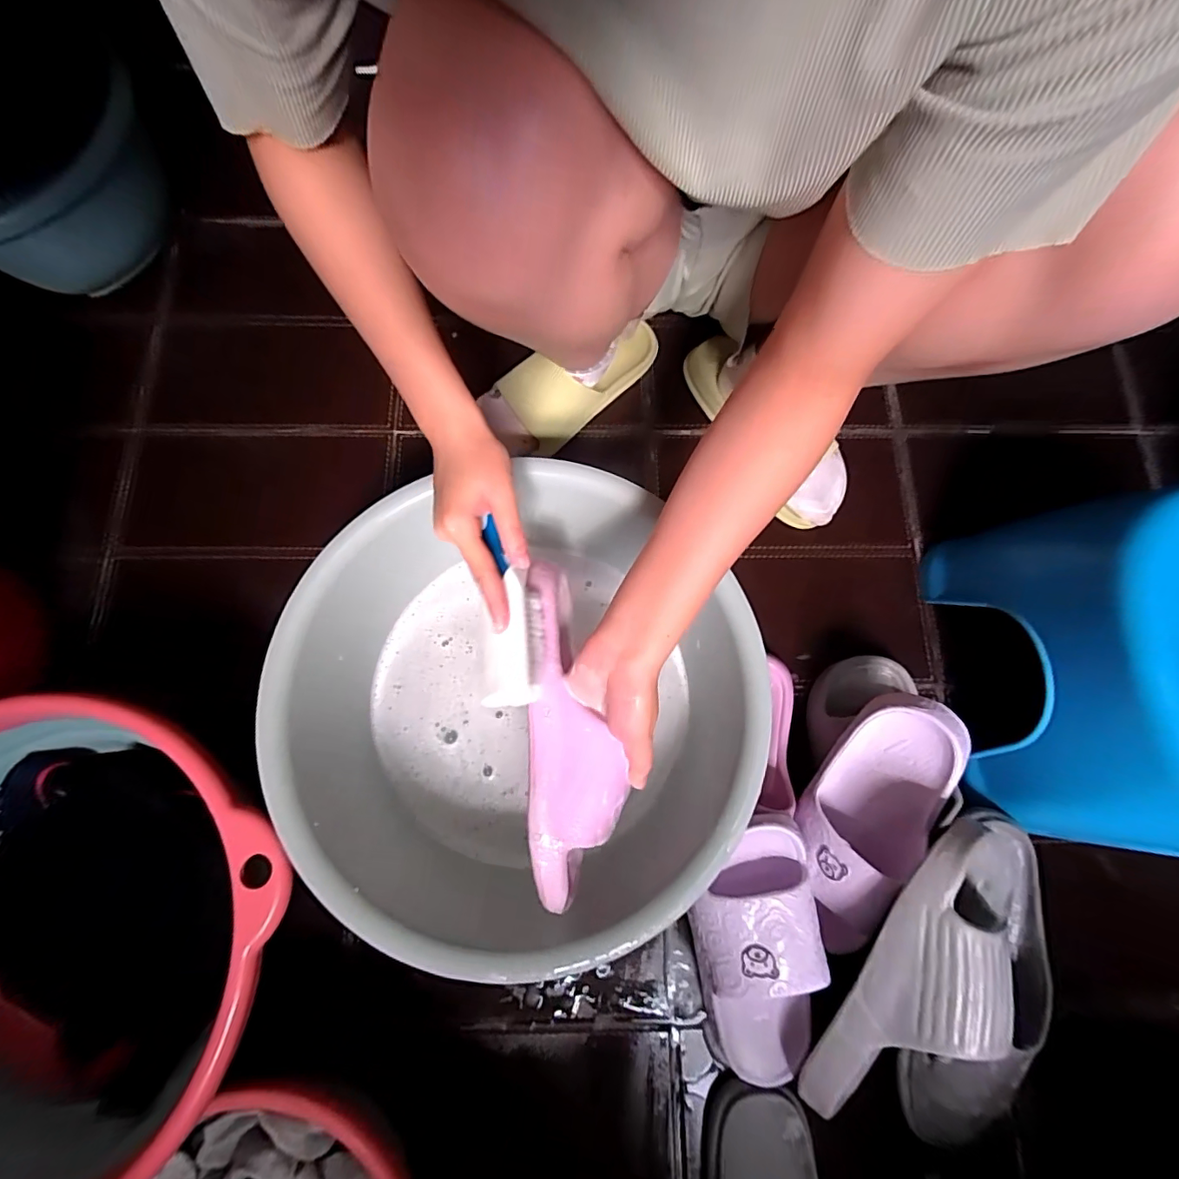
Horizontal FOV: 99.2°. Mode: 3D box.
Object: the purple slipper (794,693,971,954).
[{"bbox_3d":[0.235,0.198,0.427,0.082,0.065,0.224,21,92,4],"label":"purple slipper"}]

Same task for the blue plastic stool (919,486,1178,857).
[{"bbox_3d":[0.489,0.071,0.452,0.214,0.205,0.293,-3,76,-2],"label":"blue plastic stool"}]

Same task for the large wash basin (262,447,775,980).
[{"bbox_3d":[-0.056,0.097,0.446,0.380,0.126,0.369,0,76,-2],"label":"large wash basin"}]

